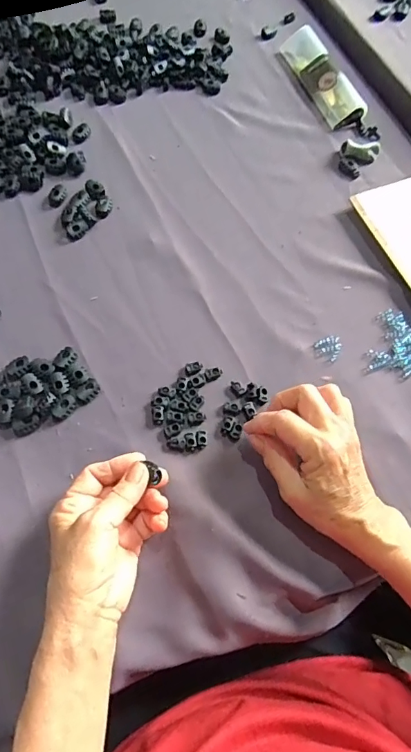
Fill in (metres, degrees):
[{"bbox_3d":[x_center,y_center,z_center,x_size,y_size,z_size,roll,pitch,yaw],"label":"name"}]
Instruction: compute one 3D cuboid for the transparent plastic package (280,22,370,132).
[{"bbox_3d":[0.145,-0.374,0.568,0.043,0.026,0.161,-19,70,-11],"label":"transparent plastic package"}]

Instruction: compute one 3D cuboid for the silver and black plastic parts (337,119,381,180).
[{"bbox_3d":[0.182,-0.267,0.531,0.042,0.016,0.088,29,69,9],"label":"silver and black plastic parts"}]

